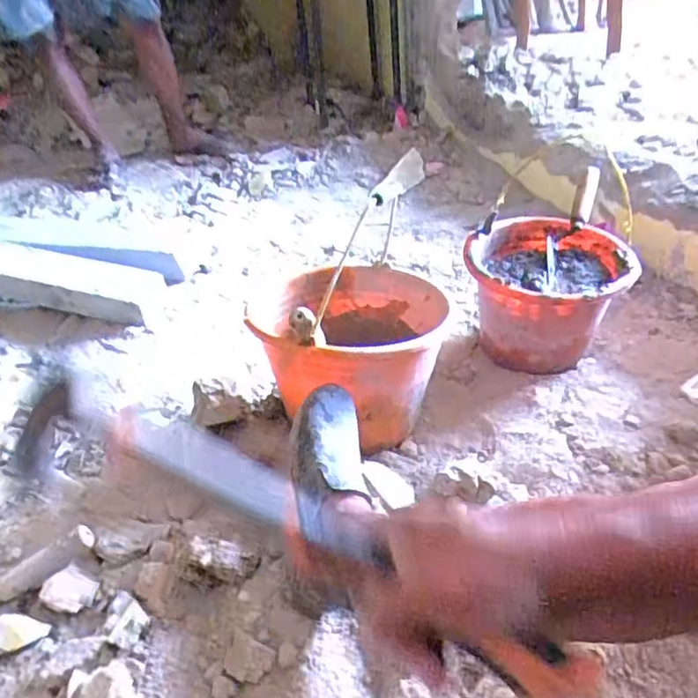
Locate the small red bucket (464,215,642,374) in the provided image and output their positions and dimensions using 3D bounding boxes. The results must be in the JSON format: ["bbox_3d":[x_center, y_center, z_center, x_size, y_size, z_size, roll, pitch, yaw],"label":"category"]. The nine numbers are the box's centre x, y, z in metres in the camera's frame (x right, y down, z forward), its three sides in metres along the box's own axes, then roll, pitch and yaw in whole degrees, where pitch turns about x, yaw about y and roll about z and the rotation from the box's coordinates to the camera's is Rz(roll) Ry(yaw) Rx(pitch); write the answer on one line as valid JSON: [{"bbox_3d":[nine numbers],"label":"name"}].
[{"bbox_3d":[0.344,-0.093,1.107,0.258,0.197,0.302,1,37,8],"label":"small red bucket"}]

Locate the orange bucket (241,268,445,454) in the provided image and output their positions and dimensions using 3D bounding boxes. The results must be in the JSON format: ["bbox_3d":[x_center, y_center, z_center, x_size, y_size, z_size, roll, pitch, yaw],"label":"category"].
[{"bbox_3d":[0.001,-0.018,0.964,0.254,0.212,0.269,-3,36,2],"label":"orange bucket"}]

